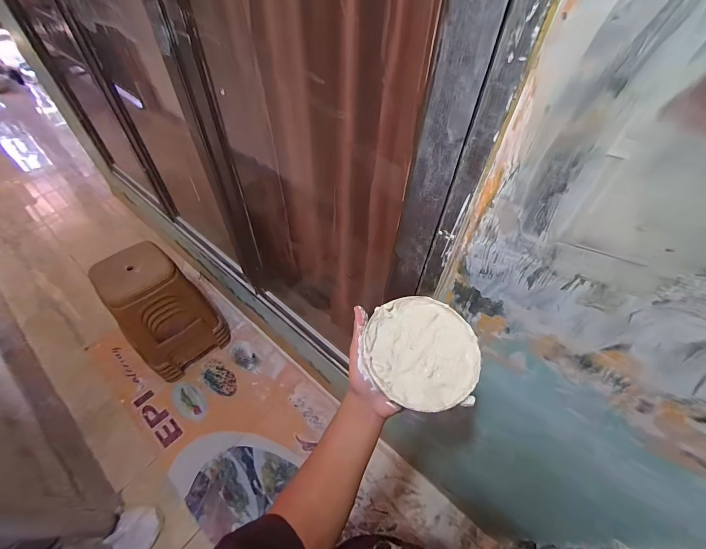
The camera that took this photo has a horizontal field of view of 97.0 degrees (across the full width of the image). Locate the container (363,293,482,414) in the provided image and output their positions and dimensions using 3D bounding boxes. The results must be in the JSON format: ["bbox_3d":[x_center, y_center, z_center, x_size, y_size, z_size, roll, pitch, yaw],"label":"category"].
[{"bbox_3d":[0.089,0.098,0.413,0.143,0.019,0.147,8,51,4],"label":"container"}]

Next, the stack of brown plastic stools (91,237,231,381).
[{"bbox_3d":[-0.838,0.169,1.436,0.353,0.579,0.287,-29,57,-24],"label":"stack of brown plastic stools"}]

